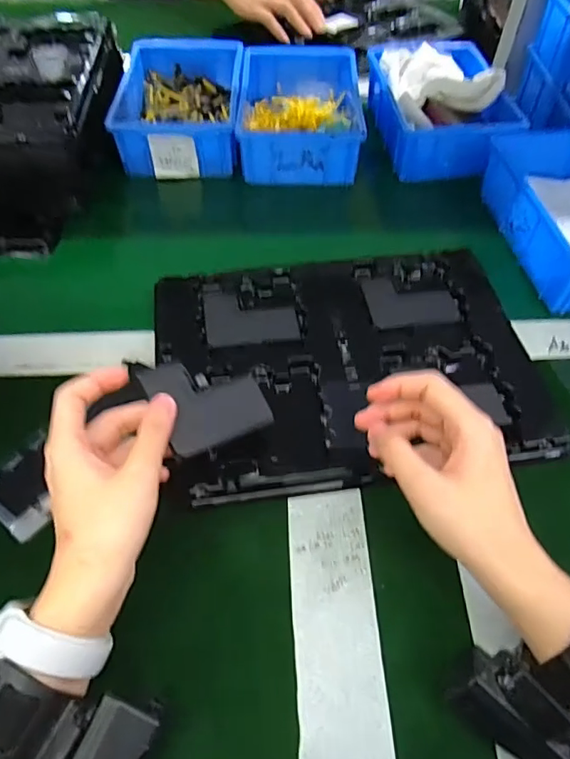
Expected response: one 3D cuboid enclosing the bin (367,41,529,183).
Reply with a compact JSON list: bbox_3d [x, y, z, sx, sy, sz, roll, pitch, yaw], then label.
[{"bbox_3d":[0.183,-0.319,0.619,0.134,0.064,0.218,-5,54,-5],"label":"bin"}]

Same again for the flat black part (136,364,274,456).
[{"bbox_3d":[-0.049,0.013,0.352,0.075,0.008,0.060,-20,84,-28],"label":"flat black part"}]

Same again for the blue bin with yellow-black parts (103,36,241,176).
[{"bbox_3d":[-0.123,-0.336,0.643,0.138,0.058,0.216,-2,54,-2],"label":"blue bin with yellow-black parts"}]

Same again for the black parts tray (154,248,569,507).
[{"bbox_3d":[0.049,-0.019,0.429,0.294,0.021,0.217,-6,54,-6],"label":"black parts tray"}]

